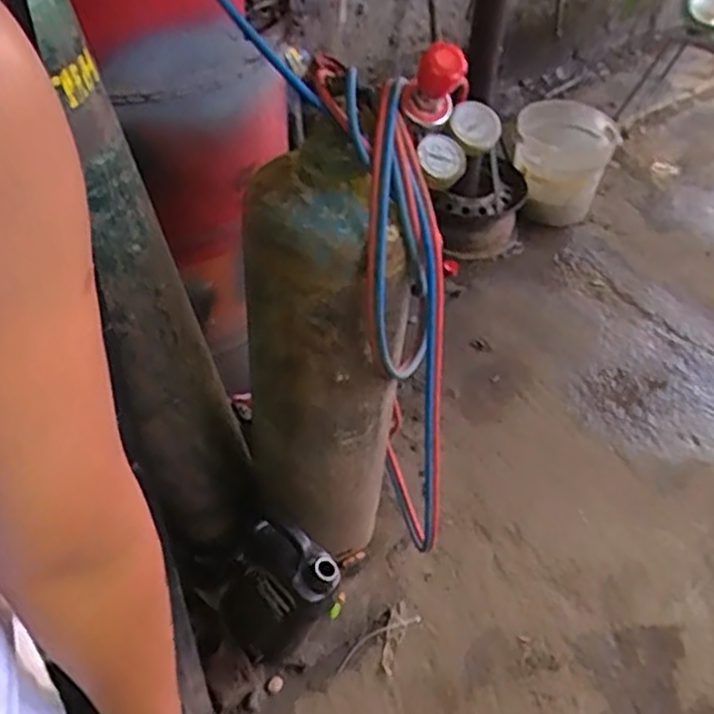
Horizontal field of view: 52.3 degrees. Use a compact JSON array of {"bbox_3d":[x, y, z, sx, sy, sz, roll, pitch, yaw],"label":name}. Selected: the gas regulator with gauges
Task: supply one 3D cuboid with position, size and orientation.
[{"bbox_3d":[0.123,-0.329,0.960,0.118,0.152,0.108,2,46,-2],"label":"gas regulator with gauges"}]

